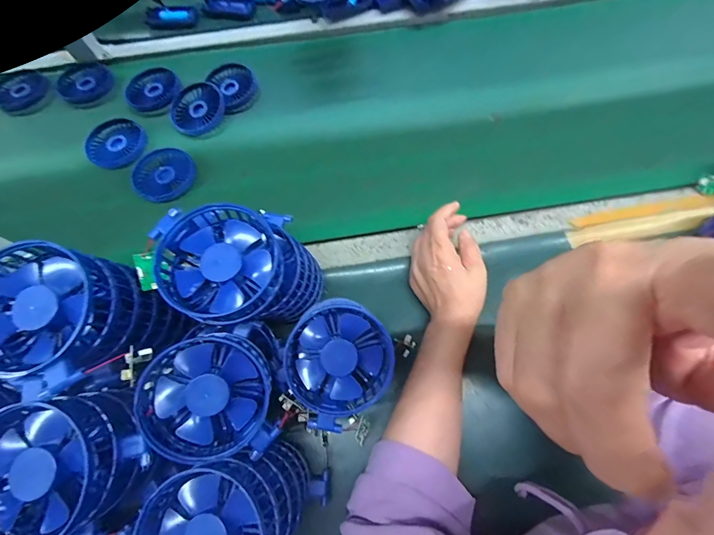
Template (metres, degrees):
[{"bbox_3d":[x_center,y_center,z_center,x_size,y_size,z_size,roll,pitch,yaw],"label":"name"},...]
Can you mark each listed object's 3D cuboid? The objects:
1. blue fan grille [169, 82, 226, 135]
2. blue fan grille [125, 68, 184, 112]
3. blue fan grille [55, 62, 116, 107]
[{"bbox_3d":[-0.252,-0.252,0.541,0.084,0.018,0.088,-1,68,2],"label":"blue fan grille"},{"bbox_3d":[-0.333,-0.292,0.560,0.086,0.010,0.089,-28,69,-9],"label":"blue fan grille"},{"bbox_3d":[-0.456,-0.310,0.575,0.085,0.017,0.093,-1,68,2],"label":"blue fan grille"}]

